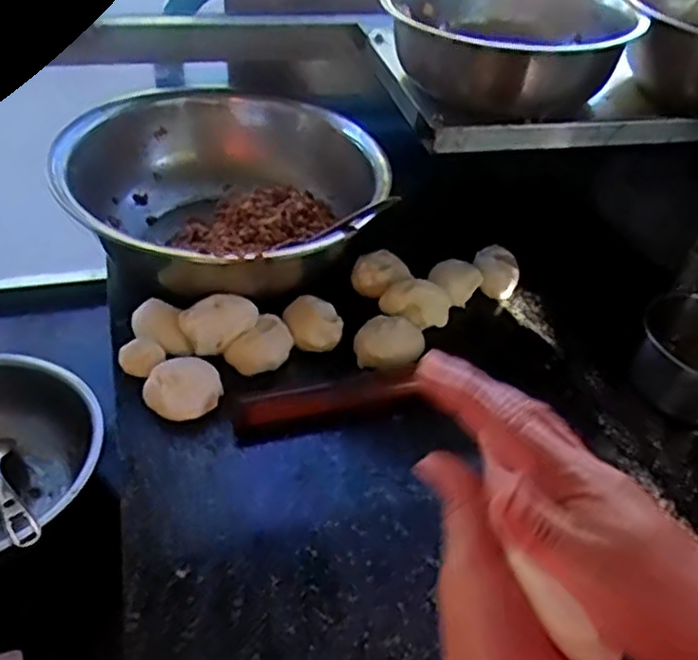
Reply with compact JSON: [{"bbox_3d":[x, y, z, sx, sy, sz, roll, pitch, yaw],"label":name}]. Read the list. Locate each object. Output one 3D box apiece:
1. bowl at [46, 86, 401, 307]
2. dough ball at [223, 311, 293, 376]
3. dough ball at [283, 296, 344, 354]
[{"bbox_3d":[-0.119,-0.152,0.819,0.312,0.152,0.309,2,42,-2],"label":"bowl"},{"bbox_3d":[-0.084,0.017,0.720,0.046,0.033,0.074,25,46,22],"label":"dough ball"},{"bbox_3d":[-0.037,-0.003,0.746,0.059,0.034,0.062,2,42,-2],"label":"dough ball"}]

